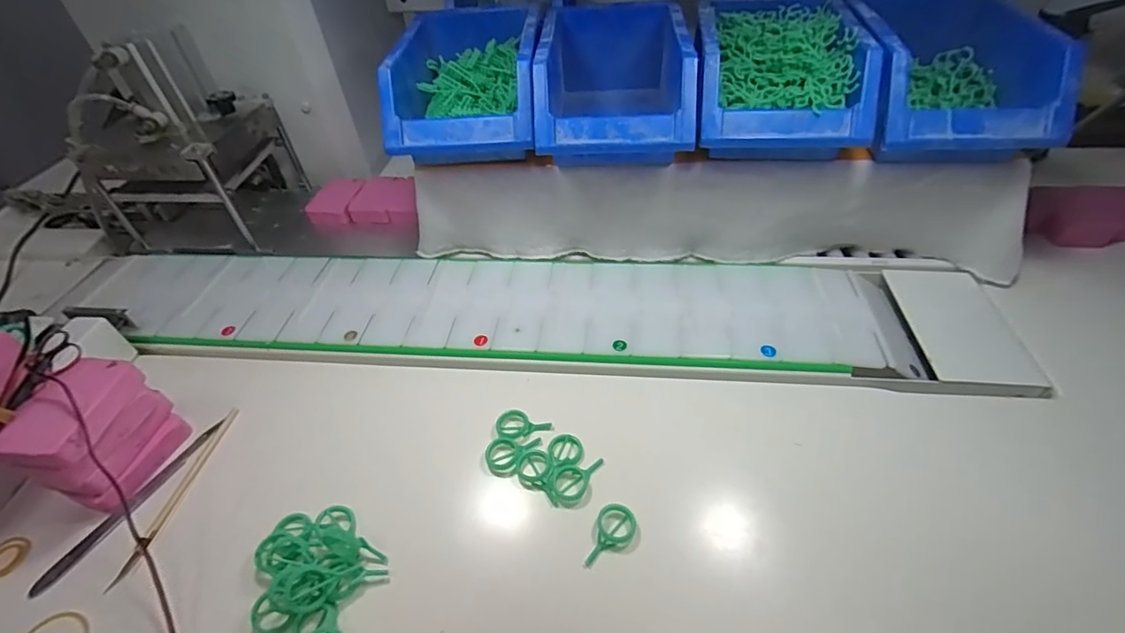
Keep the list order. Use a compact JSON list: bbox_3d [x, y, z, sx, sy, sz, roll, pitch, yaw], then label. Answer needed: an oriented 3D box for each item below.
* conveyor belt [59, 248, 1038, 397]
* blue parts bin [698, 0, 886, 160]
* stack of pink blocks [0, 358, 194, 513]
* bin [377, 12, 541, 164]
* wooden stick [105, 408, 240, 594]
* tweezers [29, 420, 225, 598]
[{"bbox_3d":[-0.048,-0.006,0.459,0.844,0.040,0.142,2,45,7],"label":"conveyor belt"},{"bbox_3d":[0.175,-0.201,0.424,0.125,0.077,0.171,3,45,8],"label":"blue parts bin"},{"bbox_3d":[-0.312,0.081,0.341,0.047,0.078,0.078,4,46,9],"label":"stack of pink blocks"},{"bbox_3d":[-0.081,-0.211,0.459,0.122,0.077,0.178,-1,45,4],"label":"bin"},{"bbox_3d":[-0.266,0.119,0.351,0.009,0.007,0.128,3,45,8],"label":"wooden stick"},{"bbox_3d":[-0.292,0.126,0.347,0.013,0.009,0.132,16,49,20],"label":"tweezers"}]

